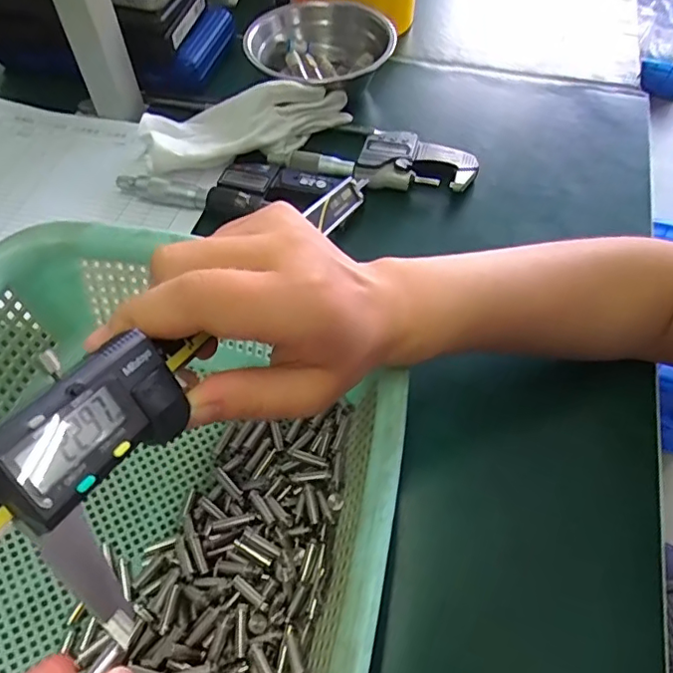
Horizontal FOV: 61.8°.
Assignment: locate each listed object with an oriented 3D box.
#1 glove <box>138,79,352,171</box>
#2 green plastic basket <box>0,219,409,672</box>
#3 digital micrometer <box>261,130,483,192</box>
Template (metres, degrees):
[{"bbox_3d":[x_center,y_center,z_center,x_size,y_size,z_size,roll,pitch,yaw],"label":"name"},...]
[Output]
[{"bbox_3d":[-0.069,-0.173,0.450,0.169,0.041,0.066,-12,55,-12],"label":"glove"},{"bbox_3d":[-0.093,0.092,0.240,0.225,0.087,0.283,9,54,3],"label":"green plastic basket"},{"bbox_3d":[0.029,-0.142,0.444,0.160,0.018,0.052,4,53,0],"label":"digital micrometer"}]

